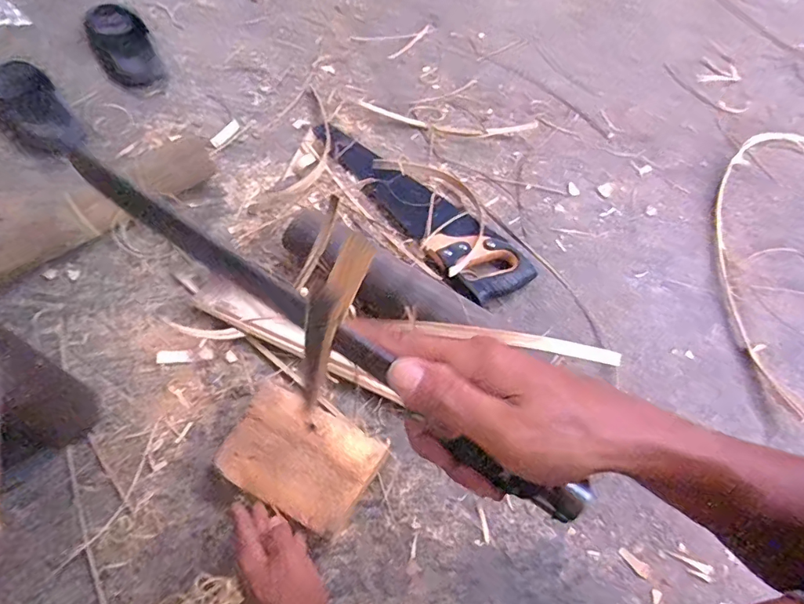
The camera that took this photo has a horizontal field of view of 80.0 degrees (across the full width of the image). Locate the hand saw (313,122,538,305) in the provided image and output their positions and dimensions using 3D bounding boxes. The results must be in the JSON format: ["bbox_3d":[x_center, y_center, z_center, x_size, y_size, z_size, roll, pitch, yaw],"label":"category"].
[{"bbox_3d":[0.021,-0.176,0.777,0.118,0.036,0.463,-32,66,-19],"label":"hand saw"}]

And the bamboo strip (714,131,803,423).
[{"bbox_3d":[0.581,-0.094,0.774,0.146,0.022,0.614,19,63,8],"label":"bamboo strip"}]

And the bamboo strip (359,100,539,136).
[{"bbox_3d":[0.084,-0.333,0.879,0.321,0.021,0.043,8,62,3],"label":"bamboo strip"}]

